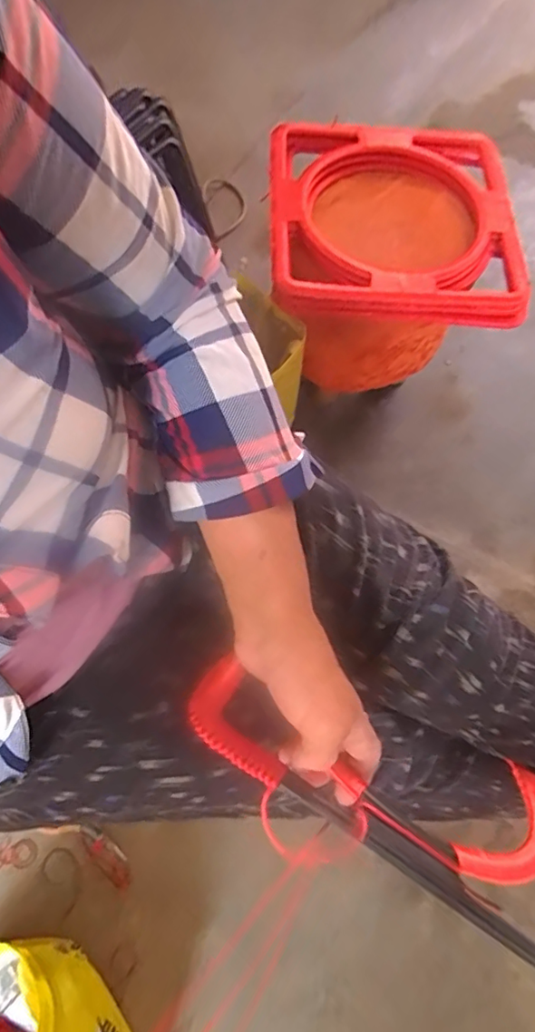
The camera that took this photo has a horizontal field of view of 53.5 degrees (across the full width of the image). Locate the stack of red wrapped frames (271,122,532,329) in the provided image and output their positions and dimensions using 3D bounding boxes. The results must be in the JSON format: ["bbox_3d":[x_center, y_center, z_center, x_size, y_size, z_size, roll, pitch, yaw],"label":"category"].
[{"bbox_3d":[0.175,-0.425,0.757,0.341,0.047,0.355,1,68,0],"label":"stack of red wrapped frames"}]

